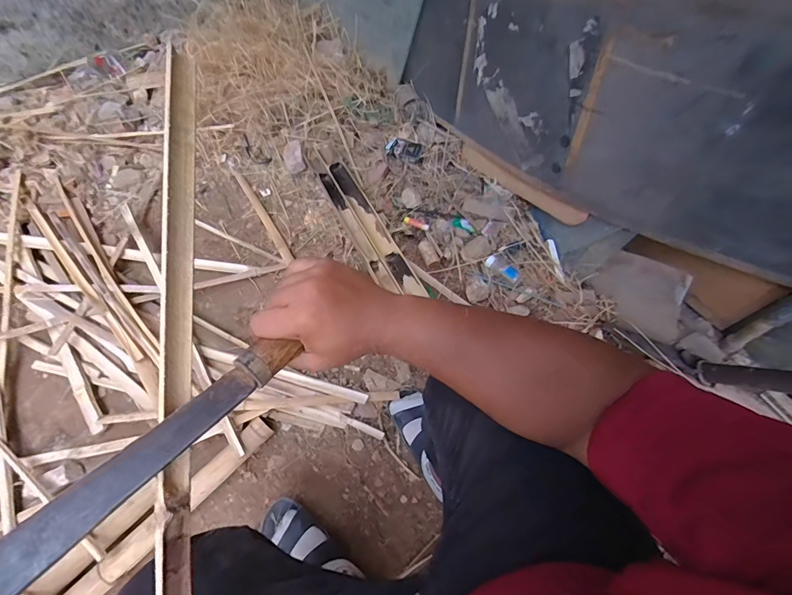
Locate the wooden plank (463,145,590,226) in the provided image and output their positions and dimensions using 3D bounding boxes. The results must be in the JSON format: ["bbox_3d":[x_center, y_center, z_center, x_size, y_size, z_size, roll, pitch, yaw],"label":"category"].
[{"bbox_3d":[0.317,-0.304,1.001,0.025,0.087,0.411,-32,52,-13],"label":"wooden plank"}]

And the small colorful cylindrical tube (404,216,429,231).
[{"bbox_3d":[0.058,-0.208,1.067,0.073,0.009,0.020,21,66,12],"label":"small colorful cylindrical tube"}]

